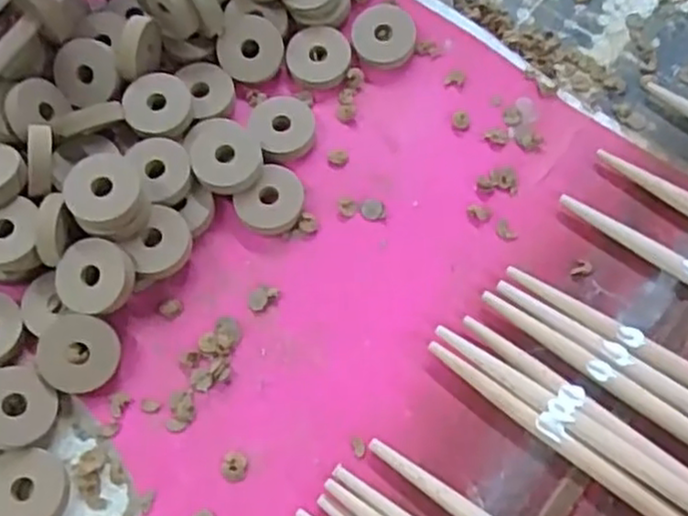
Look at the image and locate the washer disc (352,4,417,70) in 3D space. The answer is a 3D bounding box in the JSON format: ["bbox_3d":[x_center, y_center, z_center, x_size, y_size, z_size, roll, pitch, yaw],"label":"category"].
[{"bbox_3d":[0.022,-0.121,0.401,0.034,0.013,0.033,0,67,0],"label":"washer disc"}]

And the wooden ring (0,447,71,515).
[{"bbox_3d":[-0.138,0.101,0.318,0.034,0.008,0.035,0,67,0],"label":"wooden ring"}]

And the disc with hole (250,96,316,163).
[{"bbox_3d":[-0.031,-0.069,0.382,0.032,0.009,0.036,-21,69,-8],"label":"disc with hole"}]

